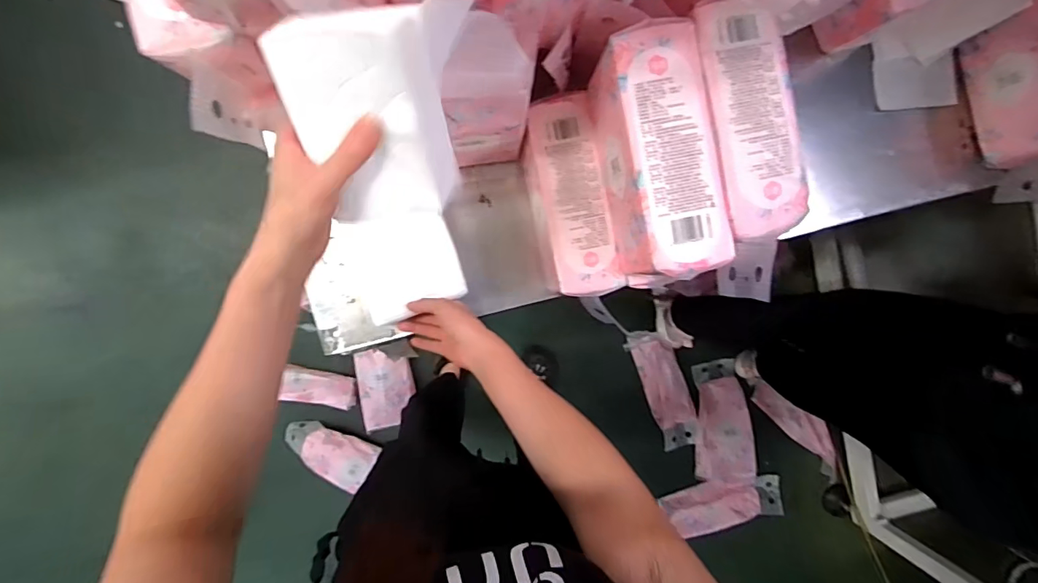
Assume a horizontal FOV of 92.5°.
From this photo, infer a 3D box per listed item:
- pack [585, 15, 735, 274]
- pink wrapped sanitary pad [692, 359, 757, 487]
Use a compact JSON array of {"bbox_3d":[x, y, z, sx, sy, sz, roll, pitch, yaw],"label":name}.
[{"bbox_3d":[0.152,-0.143,0.555,0.091,0.123,0.258,-12,94,-4],"label":"pack"},{"bbox_3d":[0.587,0.390,1.415,0.158,0.033,0.350,-7,94,-5],"label":"pink wrapped sanitary pad"}]

